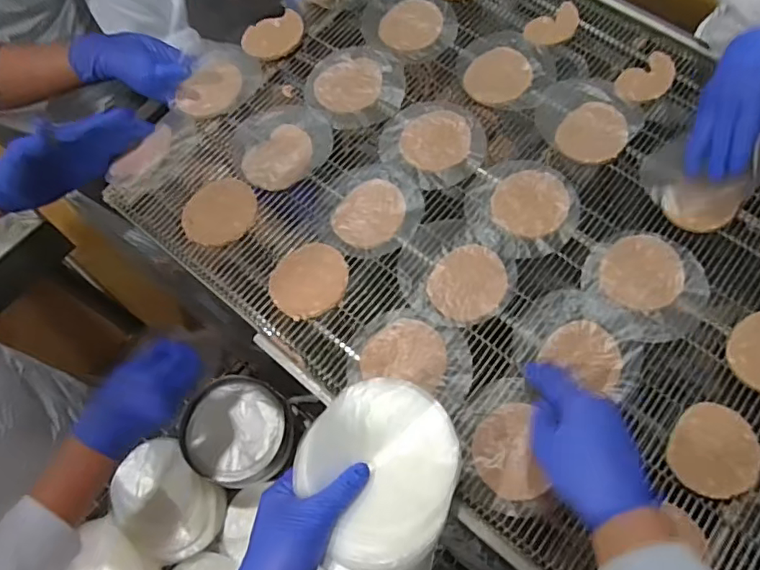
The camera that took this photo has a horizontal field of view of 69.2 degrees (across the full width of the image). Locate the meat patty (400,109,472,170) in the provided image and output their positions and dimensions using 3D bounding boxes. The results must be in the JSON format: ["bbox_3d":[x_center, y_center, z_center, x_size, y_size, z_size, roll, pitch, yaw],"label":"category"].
[{"bbox_3d":[0.067,-0.171,0.650,0.083,0.004,0.076,-1,69,2],"label":"meat patty"}]

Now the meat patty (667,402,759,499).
[{"bbox_3d":[0.308,0.154,0.507,0.076,0.014,0.080,-1,69,2],"label":"meat patty"}]

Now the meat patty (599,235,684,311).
[{"bbox_3d":[0.274,-0.014,0.577,0.078,0.006,0.086,30,73,13],"label":"meat patty"}]

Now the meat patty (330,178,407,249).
[{"bbox_3d":[-0.010,-0.081,0.615,0.073,0.007,0.087,39,75,15],"label":"meat patty"}]

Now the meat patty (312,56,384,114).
[{"bbox_3d":[-0.038,-0.248,0.684,0.084,0.004,0.070,-23,70,-7],"label":"meat patty"}]

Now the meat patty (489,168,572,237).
[{"bbox_3d":[0.167,-0.093,0.614,0.080,0.005,0.084,8,70,5],"label":"meat patty"}]

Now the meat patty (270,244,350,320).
[{"bbox_3d":[-0.077,-0.004,0.593,0.080,0.009,0.085,9,70,6],"label":"meat patty"}]

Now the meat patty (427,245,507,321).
[{"bbox_3d":[0.093,-0.003,0.580,0.076,0.007,0.087,42,76,16],"label":"meat patty"}]

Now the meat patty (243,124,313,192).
[{"bbox_3d":[-0.118,-0.150,0.652,0.067,0.004,0.085,42,76,16],"label":"meat patty"}]

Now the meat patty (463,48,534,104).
[{"bbox_3d":[0.146,-0.257,0.679,0.084,0.004,0.075,-40,73,-12],"label":"meat patty"}]

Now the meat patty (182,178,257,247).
[{"bbox_3d":[-0.183,-0.086,0.629,0.082,0.006,0.085,-1,69,2],"label":"meat patty"}]

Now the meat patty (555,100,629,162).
[{"bbox_3d":[0.249,-0.180,0.644,0.072,0.009,0.085,22,71,10],"label":"meat patty"}]

